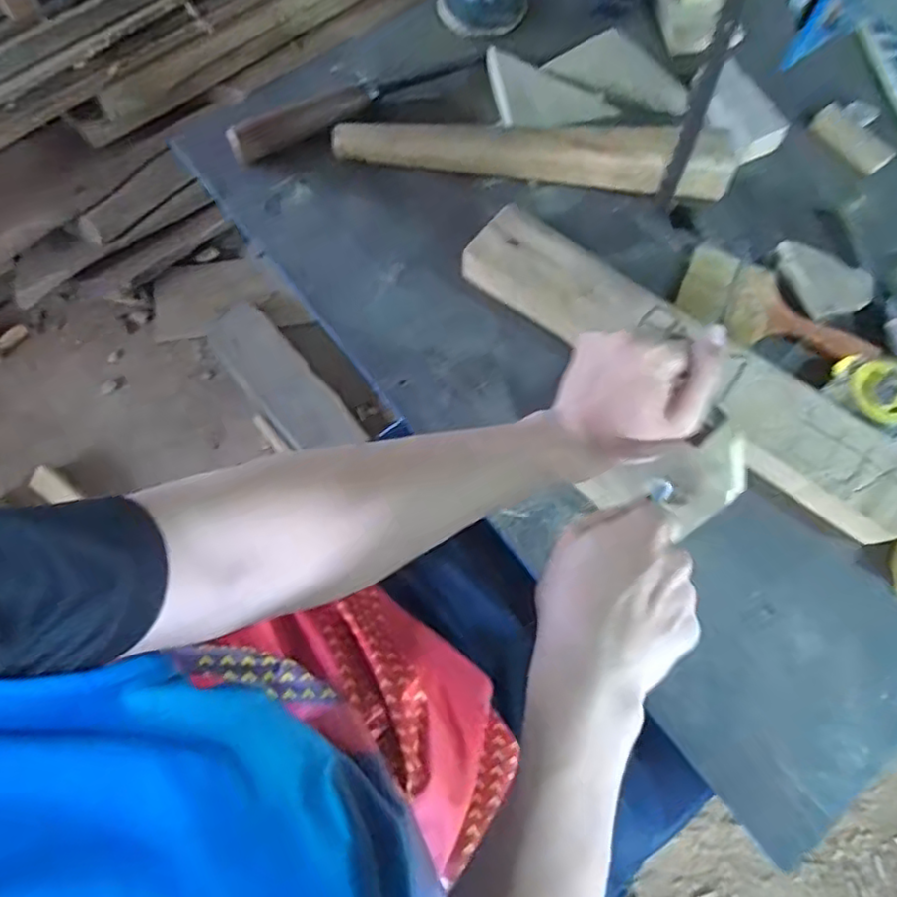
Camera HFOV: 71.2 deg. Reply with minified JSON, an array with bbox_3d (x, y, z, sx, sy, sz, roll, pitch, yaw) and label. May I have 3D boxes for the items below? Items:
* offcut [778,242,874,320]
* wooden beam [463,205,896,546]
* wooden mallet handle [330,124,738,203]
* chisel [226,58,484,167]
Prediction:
[{"bbox_3d":[0.328,-0.152,0.549,0.064,0.013,0.081,-19,72,-7],"label":"offcut"},{"bbox_3d":[0.186,-0.066,0.509,0.391,0.033,0.075,34,74,11],"label":"wooden beam"},{"bbox_3d":[0.075,-0.276,0.575,0.361,0.044,0.041,7,71,2],"label":"wooden mallet handle"},{"bbox_3d":[-0.084,-0.338,0.607,0.263,0.038,0.029,-27,73,-10],"label":"chisel"}]

